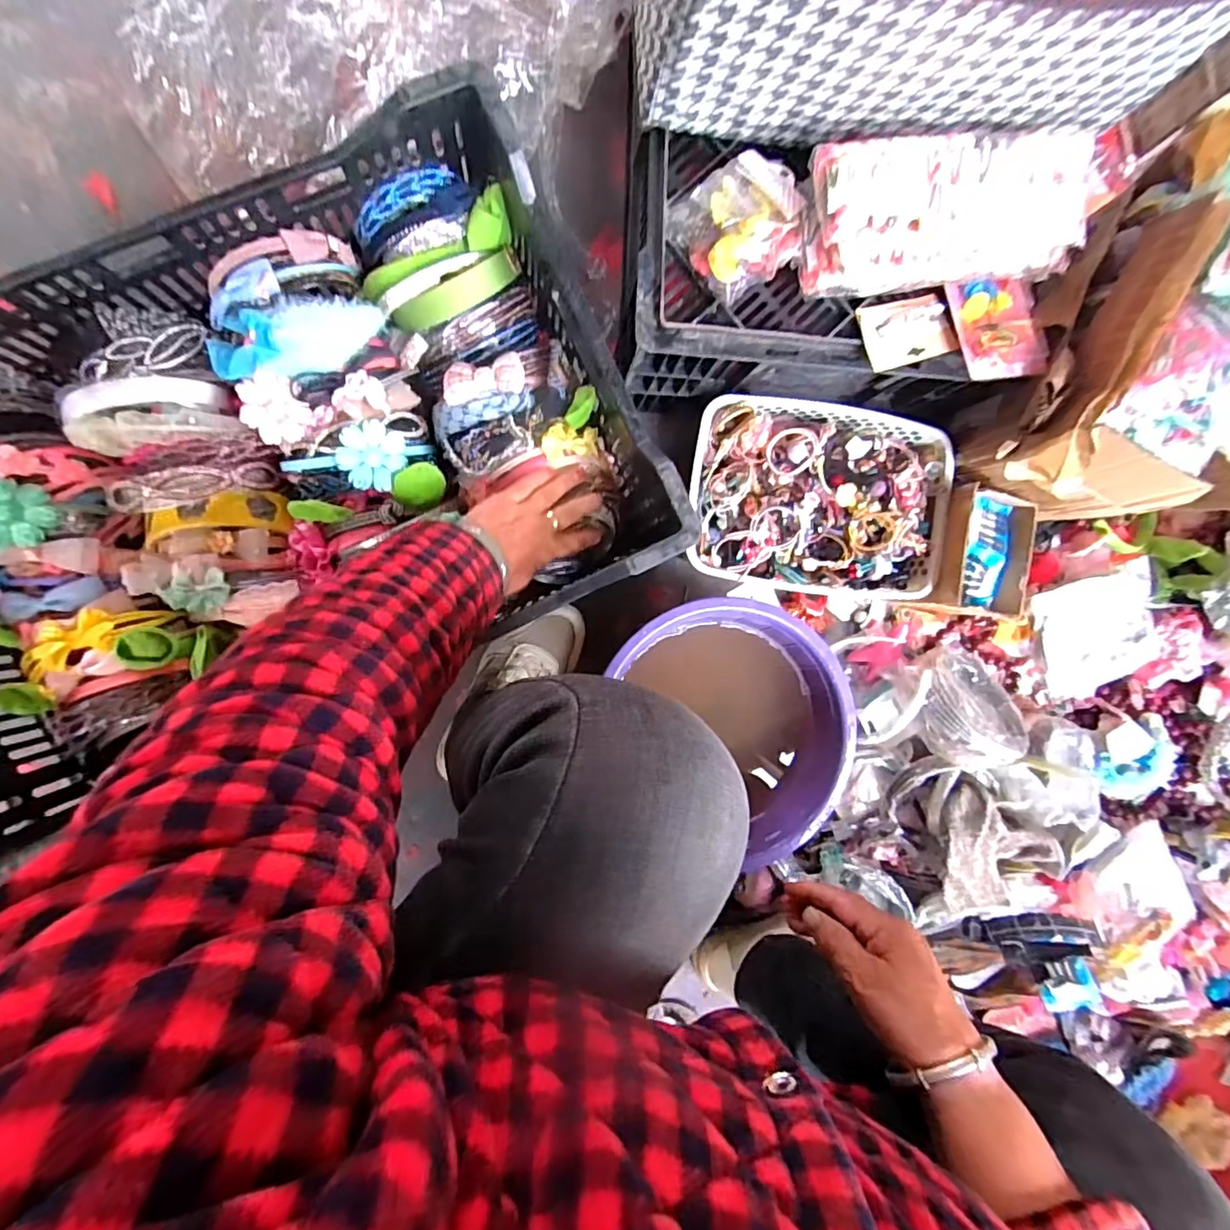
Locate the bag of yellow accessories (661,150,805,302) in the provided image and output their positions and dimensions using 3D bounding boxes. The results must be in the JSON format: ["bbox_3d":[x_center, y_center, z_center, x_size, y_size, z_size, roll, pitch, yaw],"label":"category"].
[{"bbox_3d":[0.109,-0.332,0.480,0.101,0.037,0.100,-33,96,-4],"label":"bag of yellow accessories"}]

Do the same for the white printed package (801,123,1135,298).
[{"bbox_3d":[0.276,-0.331,0.468,0.242,0.059,0.097,-10,94,-6],"label":"white printed package"}]

